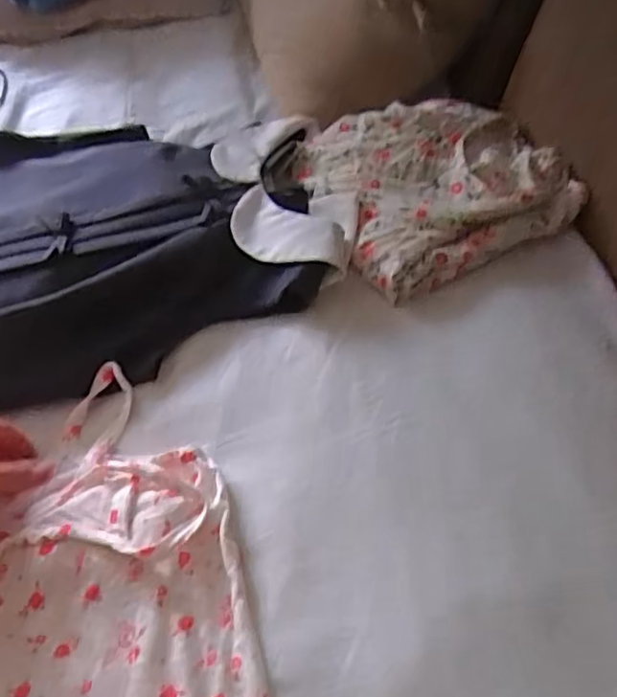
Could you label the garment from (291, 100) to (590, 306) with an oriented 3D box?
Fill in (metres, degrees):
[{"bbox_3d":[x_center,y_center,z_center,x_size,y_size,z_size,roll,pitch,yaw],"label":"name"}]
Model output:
[{"bbox_3d":[0.132,-0.176,0.651,0.240,0.050,0.221,-21,55,-12],"label":"garment"}]

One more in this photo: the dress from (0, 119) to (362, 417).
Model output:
[{"bbox_3d":[-0.248,-0.125,0.642,0.538,0.056,0.371,-15,54,-8],"label":"dress"}]

